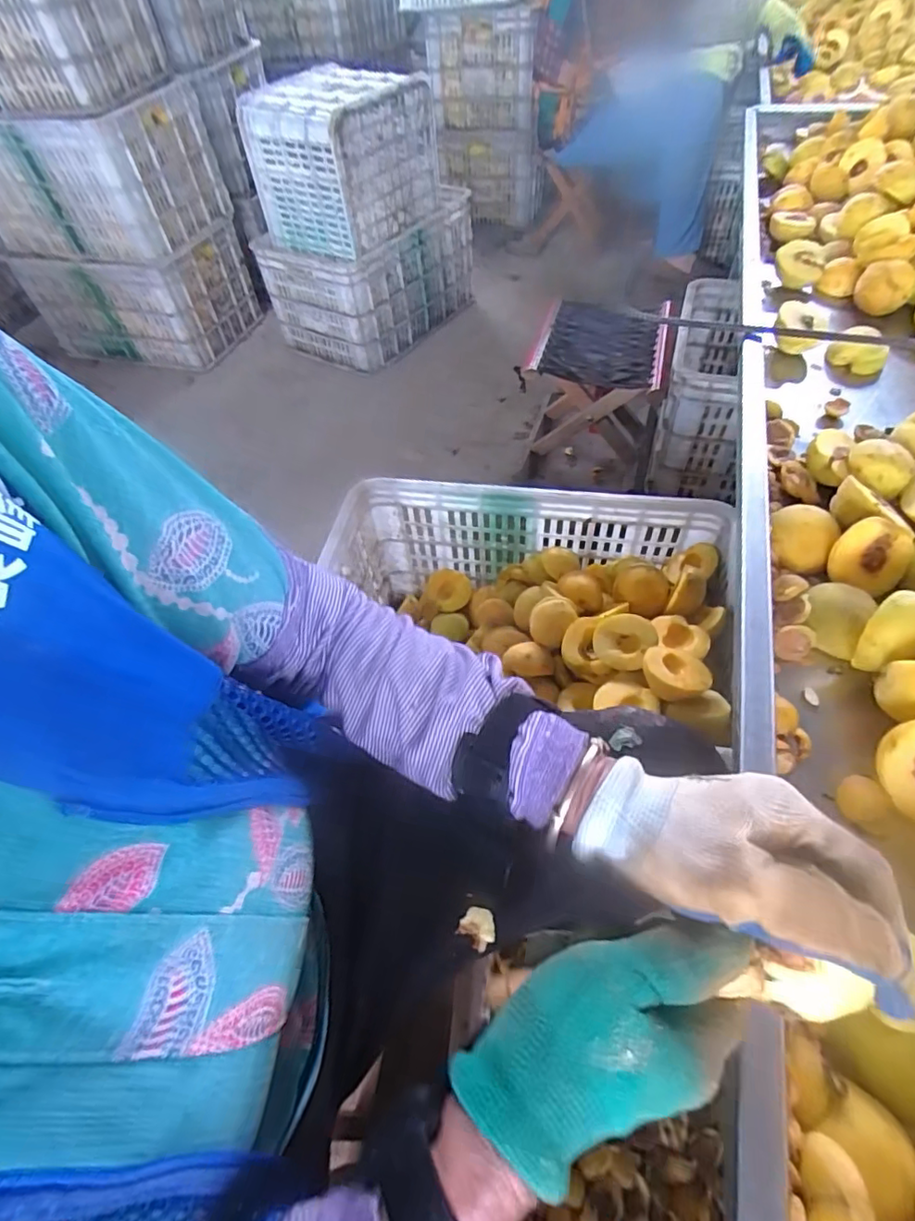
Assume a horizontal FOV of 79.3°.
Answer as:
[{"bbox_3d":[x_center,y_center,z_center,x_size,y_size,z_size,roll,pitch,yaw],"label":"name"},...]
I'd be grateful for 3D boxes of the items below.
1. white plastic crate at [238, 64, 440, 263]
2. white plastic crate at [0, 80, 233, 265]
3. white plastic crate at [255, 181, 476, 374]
[{"bbox_3d":[-0.266,-1.053,1.291,0.319,0.265,0.339,23,59,20],"label":"white plastic crate"},{"bbox_3d":[-0.853,-1.035,1.322,0.459,0.259,0.317,-1,54,5],"label":"white plastic crate"},{"bbox_3d":[-0.221,-0.912,1.529,0.330,0.293,0.497,26,60,22],"label":"white plastic crate"}]

